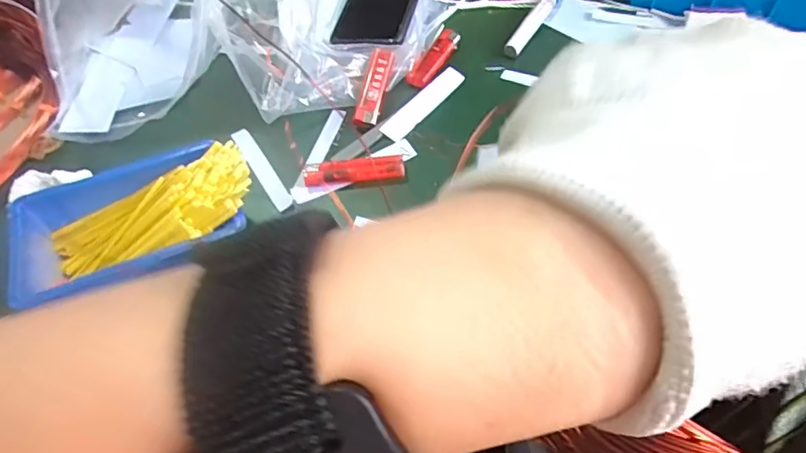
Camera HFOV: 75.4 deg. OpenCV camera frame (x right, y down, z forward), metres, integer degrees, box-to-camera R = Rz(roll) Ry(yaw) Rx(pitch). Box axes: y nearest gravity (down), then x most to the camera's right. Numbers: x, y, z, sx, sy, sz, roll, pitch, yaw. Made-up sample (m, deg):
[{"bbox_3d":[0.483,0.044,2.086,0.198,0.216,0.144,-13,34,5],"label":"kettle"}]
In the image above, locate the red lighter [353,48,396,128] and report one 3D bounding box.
[{"bbox_3d":[-0.026,-0.130,0.482,0.026,0.009,0.083,11,71,12],"label":"red lighter"}]

